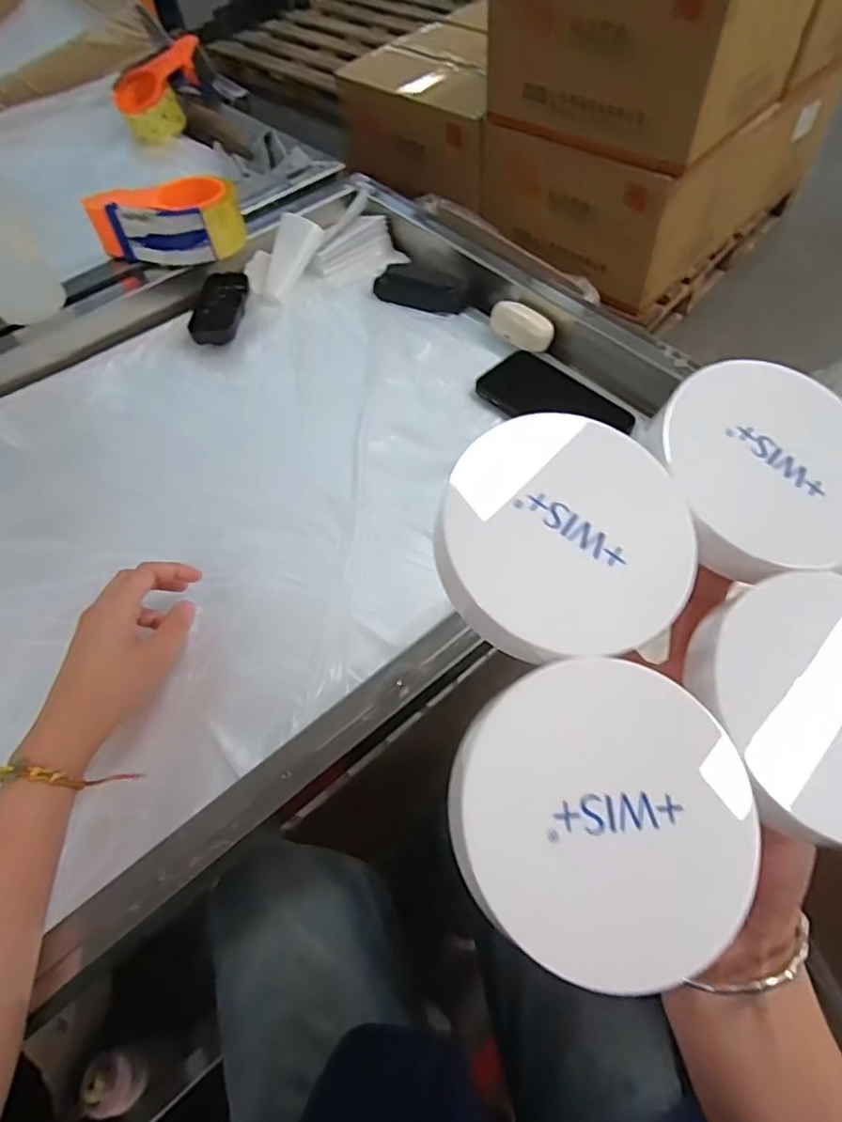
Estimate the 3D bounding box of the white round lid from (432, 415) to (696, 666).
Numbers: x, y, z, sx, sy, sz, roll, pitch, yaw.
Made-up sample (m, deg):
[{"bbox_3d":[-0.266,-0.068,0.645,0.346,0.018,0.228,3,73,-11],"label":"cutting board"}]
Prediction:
[{"bbox_3d":[0.042,-0.007,0.189,0.072,0.018,0.079,2,70,-5],"label":"white round lid"}]

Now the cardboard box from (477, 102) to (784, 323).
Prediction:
[{"bbox_3d":[0.497,-0.986,1.593,0.540,0.294,0.440,37,67,24],"label":"cardboard box"}]

